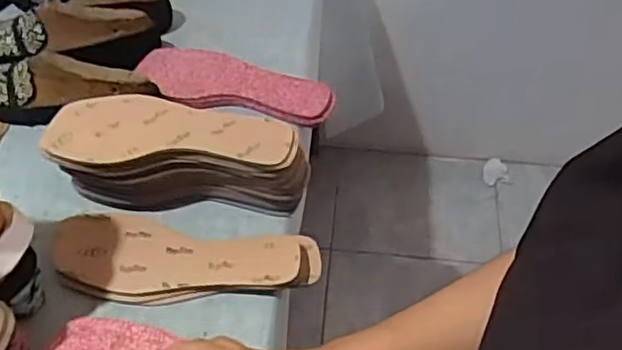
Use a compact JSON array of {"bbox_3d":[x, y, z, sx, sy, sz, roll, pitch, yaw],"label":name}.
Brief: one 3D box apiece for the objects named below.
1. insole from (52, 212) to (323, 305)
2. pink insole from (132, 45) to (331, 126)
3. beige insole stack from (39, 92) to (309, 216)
[{"bbox_3d":[-0.128,0.087,0.671,0.266,0.031,0.089,6,53,5],"label":"insole"},{"bbox_3d":[-0.091,-0.108,0.809,0.236,0.029,0.082,17,55,13],"label":"pink insole"},{"bbox_3d":[-0.136,-0.016,0.703,0.260,0.105,0.085,1,53,2],"label":"beige insole stack"}]

